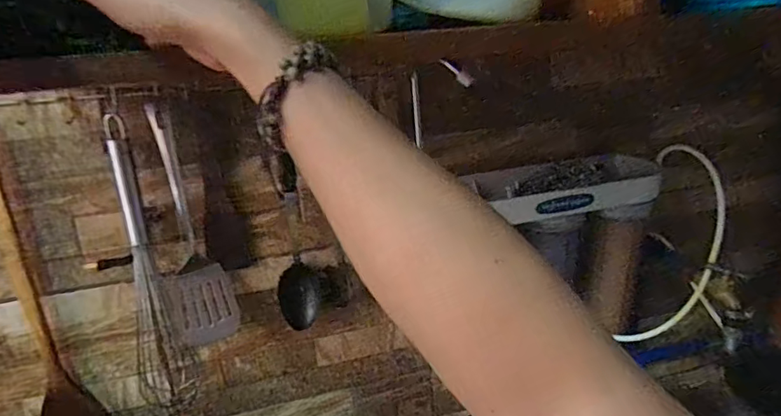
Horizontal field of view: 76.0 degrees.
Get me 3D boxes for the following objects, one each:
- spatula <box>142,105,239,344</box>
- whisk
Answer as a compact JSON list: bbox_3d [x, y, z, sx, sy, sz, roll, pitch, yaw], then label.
[{"bbox_3d":[-0.256,0.031,0.644,0.074,0.316,0.025,-12,22,-24],"label":"spatula"},{"bbox_3d":[-0.315,0.096,0.649,0.073,0.413,0.051,-15,22,-29],"label":"whisk"}]

